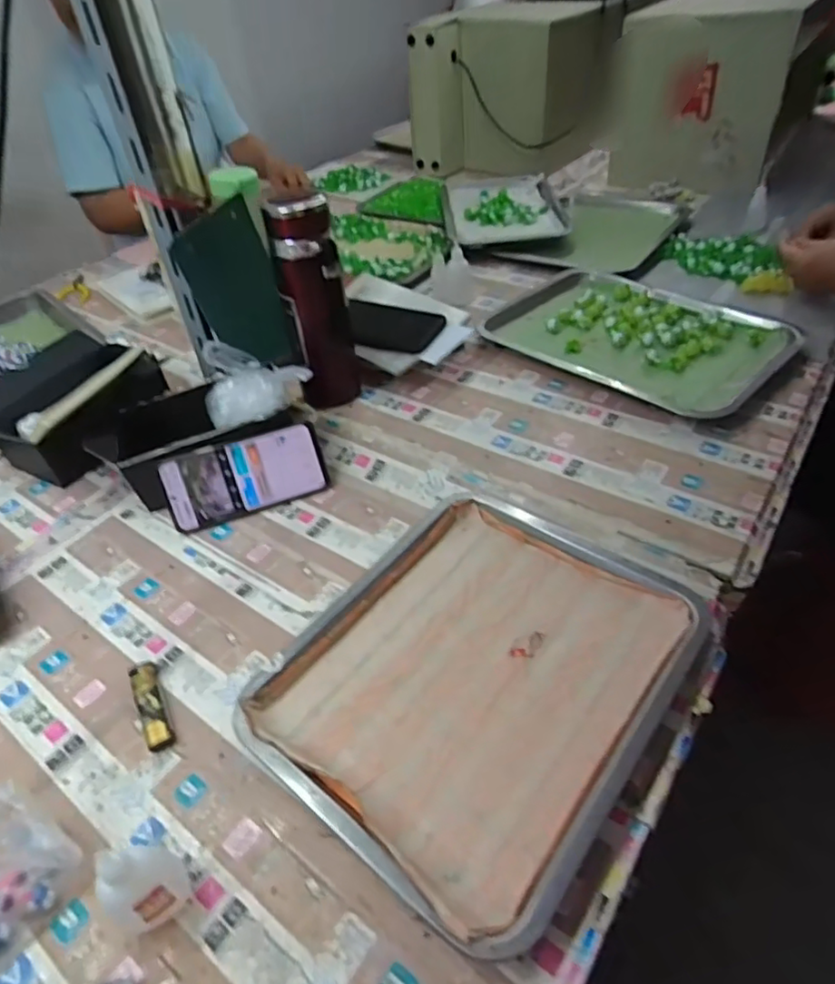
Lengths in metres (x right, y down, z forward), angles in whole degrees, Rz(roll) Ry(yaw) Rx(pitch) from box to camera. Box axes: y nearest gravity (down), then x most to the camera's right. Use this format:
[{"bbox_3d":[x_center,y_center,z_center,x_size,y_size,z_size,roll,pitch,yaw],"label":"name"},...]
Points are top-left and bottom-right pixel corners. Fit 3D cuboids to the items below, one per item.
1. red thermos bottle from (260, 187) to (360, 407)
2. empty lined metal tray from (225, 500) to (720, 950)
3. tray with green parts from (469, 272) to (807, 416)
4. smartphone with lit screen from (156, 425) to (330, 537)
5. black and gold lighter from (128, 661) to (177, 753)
[{"bbox_3d":[-0.111,-0.196,0.664,0.070,0.218,0.058,-6,43,0],"label":"red thermos bottle"},{"bbox_3d":[0.047,0.137,0.482,0.262,0.036,0.311,29,56,28],"label":"empty lined metal tray"},{"bbox_3d":[0.274,-0.208,0.782,0.354,0.031,0.228,32,55,33],"label":"tray with green parts"},{"bbox_3d":[-0.180,-0.017,0.644,0.163,0.077,0.007,-18,9,-13],"label":"smartphone with lit screen"},{"bbox_3d":[-0.214,0.170,0.488,0.021,0.013,0.081,-25,47,-19],"label":"black and gold lighter"}]

